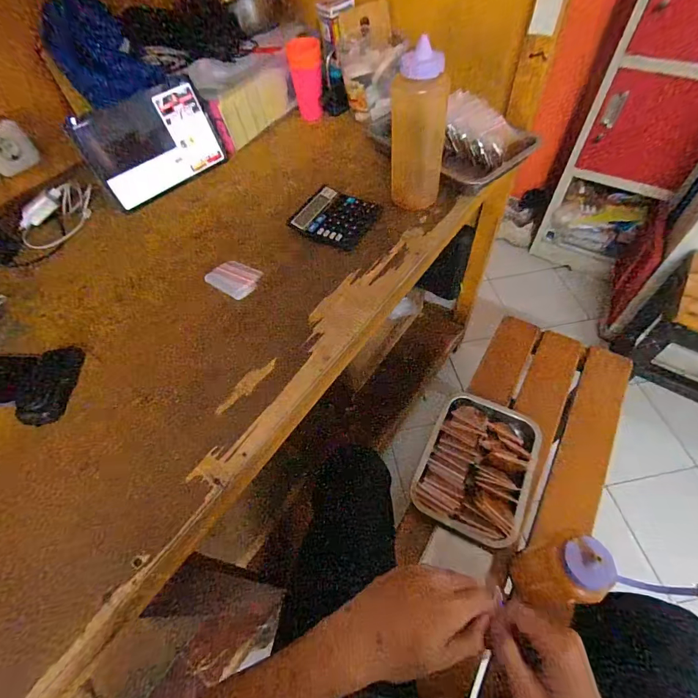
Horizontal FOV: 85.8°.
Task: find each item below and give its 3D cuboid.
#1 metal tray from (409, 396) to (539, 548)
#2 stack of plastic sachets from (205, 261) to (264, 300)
[{"bbox_3d":[0.244,0.210,0.704,0.190,0.054,0.264,21,59,17],"label":"metal tray"},{"bbox_3d":[-0.180,-0.114,0.596,0.082,0.004,0.064,31,62,22],"label":"stack of plastic sachets"}]

